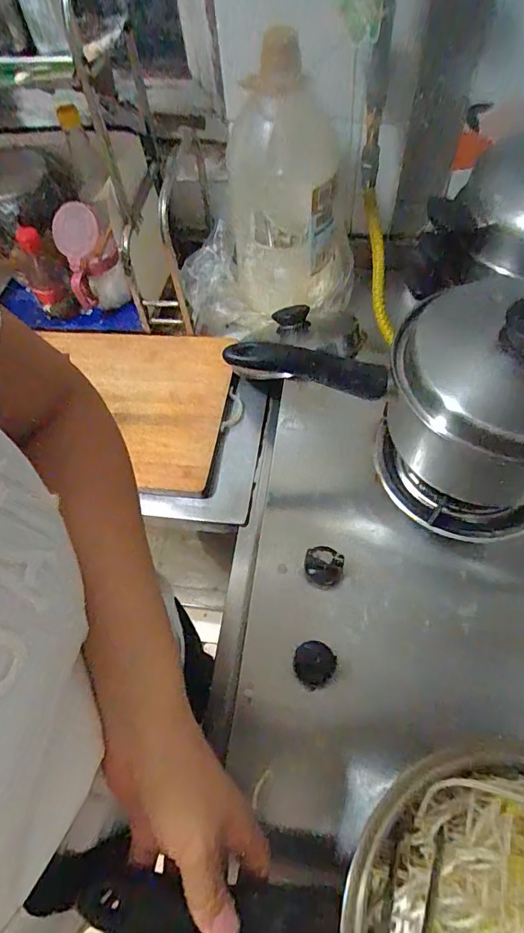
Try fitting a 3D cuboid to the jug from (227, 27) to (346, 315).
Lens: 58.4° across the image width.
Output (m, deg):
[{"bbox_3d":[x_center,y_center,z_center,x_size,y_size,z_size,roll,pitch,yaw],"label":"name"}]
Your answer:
[{"bbox_3d":[0.034,-0.405,0.682,0.178,0.328,0.154,-6,61,0],"label":"jug"}]

